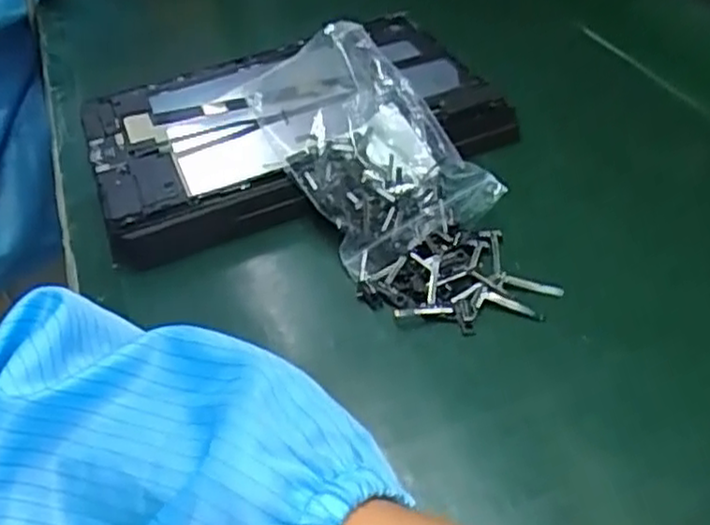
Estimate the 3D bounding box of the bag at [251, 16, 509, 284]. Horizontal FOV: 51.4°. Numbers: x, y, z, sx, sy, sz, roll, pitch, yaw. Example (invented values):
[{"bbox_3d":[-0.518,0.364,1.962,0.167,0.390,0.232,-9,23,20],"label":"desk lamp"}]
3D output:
[{"bbox_3d":[0.005,-0.074,0.414,0.086,0.067,0.148,-21,44,-15],"label":"bag"}]

